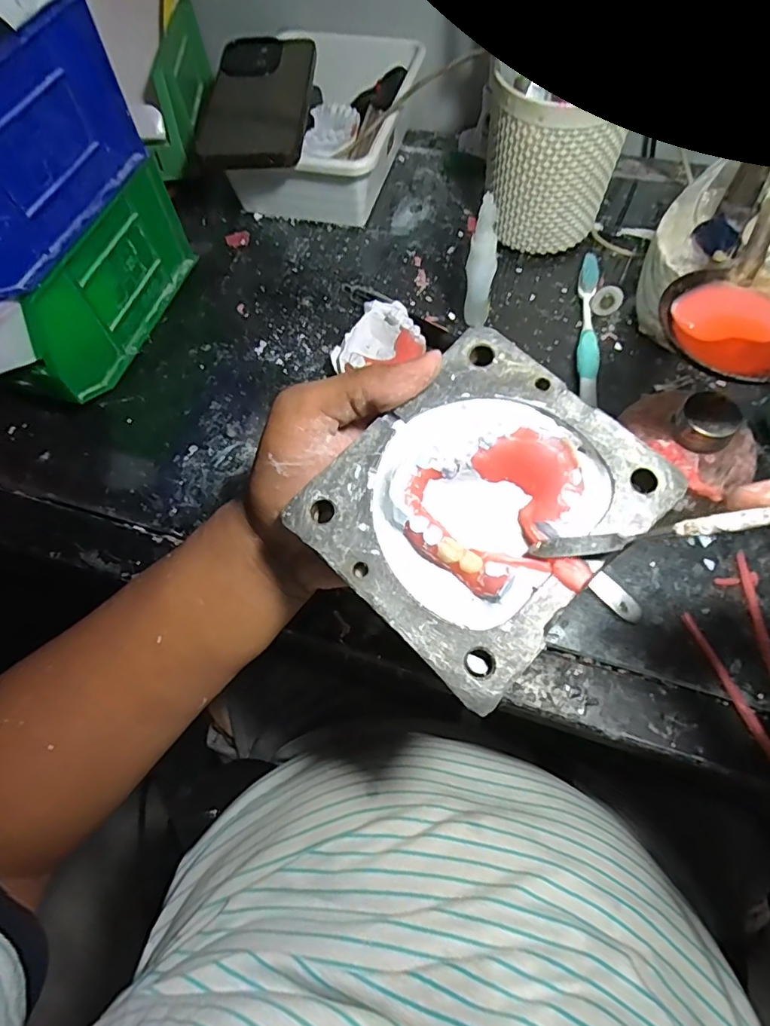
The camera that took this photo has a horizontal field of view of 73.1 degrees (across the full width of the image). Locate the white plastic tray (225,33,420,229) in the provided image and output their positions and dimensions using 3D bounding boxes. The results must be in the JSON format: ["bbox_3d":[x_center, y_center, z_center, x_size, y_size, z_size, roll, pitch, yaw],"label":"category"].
[{"bbox_3d":[-0.040,-0.325,0.448,0.120,0.065,0.170,20,67,13],"label":"white plastic tray"}]

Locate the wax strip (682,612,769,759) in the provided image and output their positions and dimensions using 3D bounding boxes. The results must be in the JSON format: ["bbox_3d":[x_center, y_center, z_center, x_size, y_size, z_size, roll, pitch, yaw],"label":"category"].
[{"bbox_3d":[0.178,0.089,0.268,0.005,0.004,0.079,-19,65,-5],"label":"wax strip"}]

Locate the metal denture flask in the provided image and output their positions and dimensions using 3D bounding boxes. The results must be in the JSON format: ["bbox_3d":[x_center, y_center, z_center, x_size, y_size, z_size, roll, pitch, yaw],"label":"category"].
[{"bbox_3d":[0.041,-0.006,0.216,0.109,0.024,0.123,41,74,20],"label":"metal denture flask"}]

